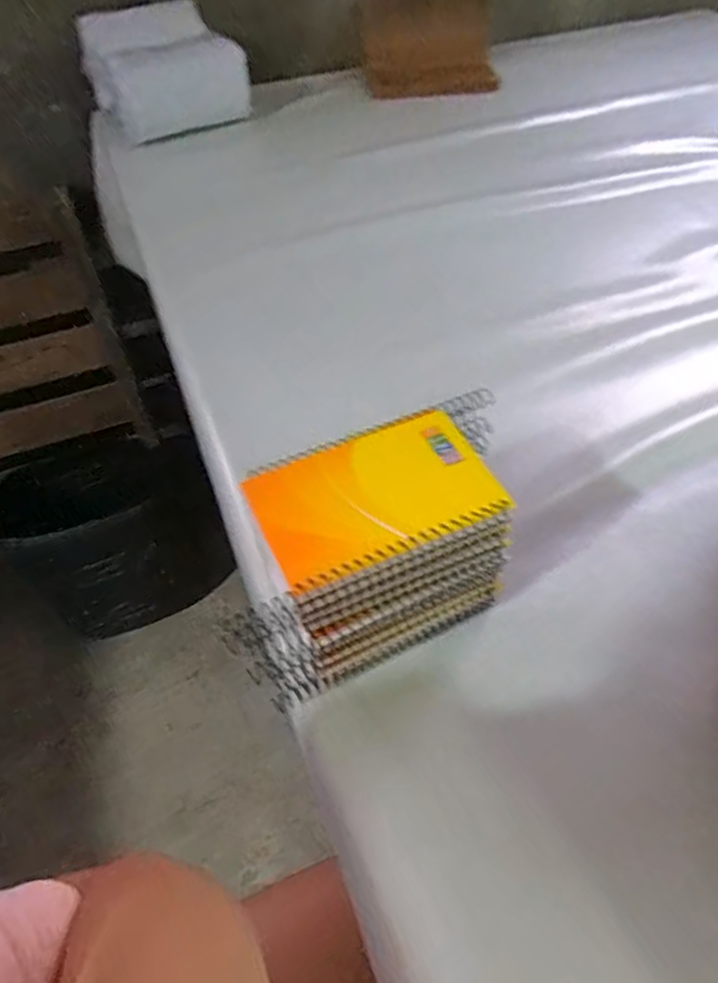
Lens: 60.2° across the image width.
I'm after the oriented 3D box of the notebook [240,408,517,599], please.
[{"bbox_3d":[0.009,0.002,0.344,0.127,0.016,0.077,-22,52,-14],"label":"notebook"}]

